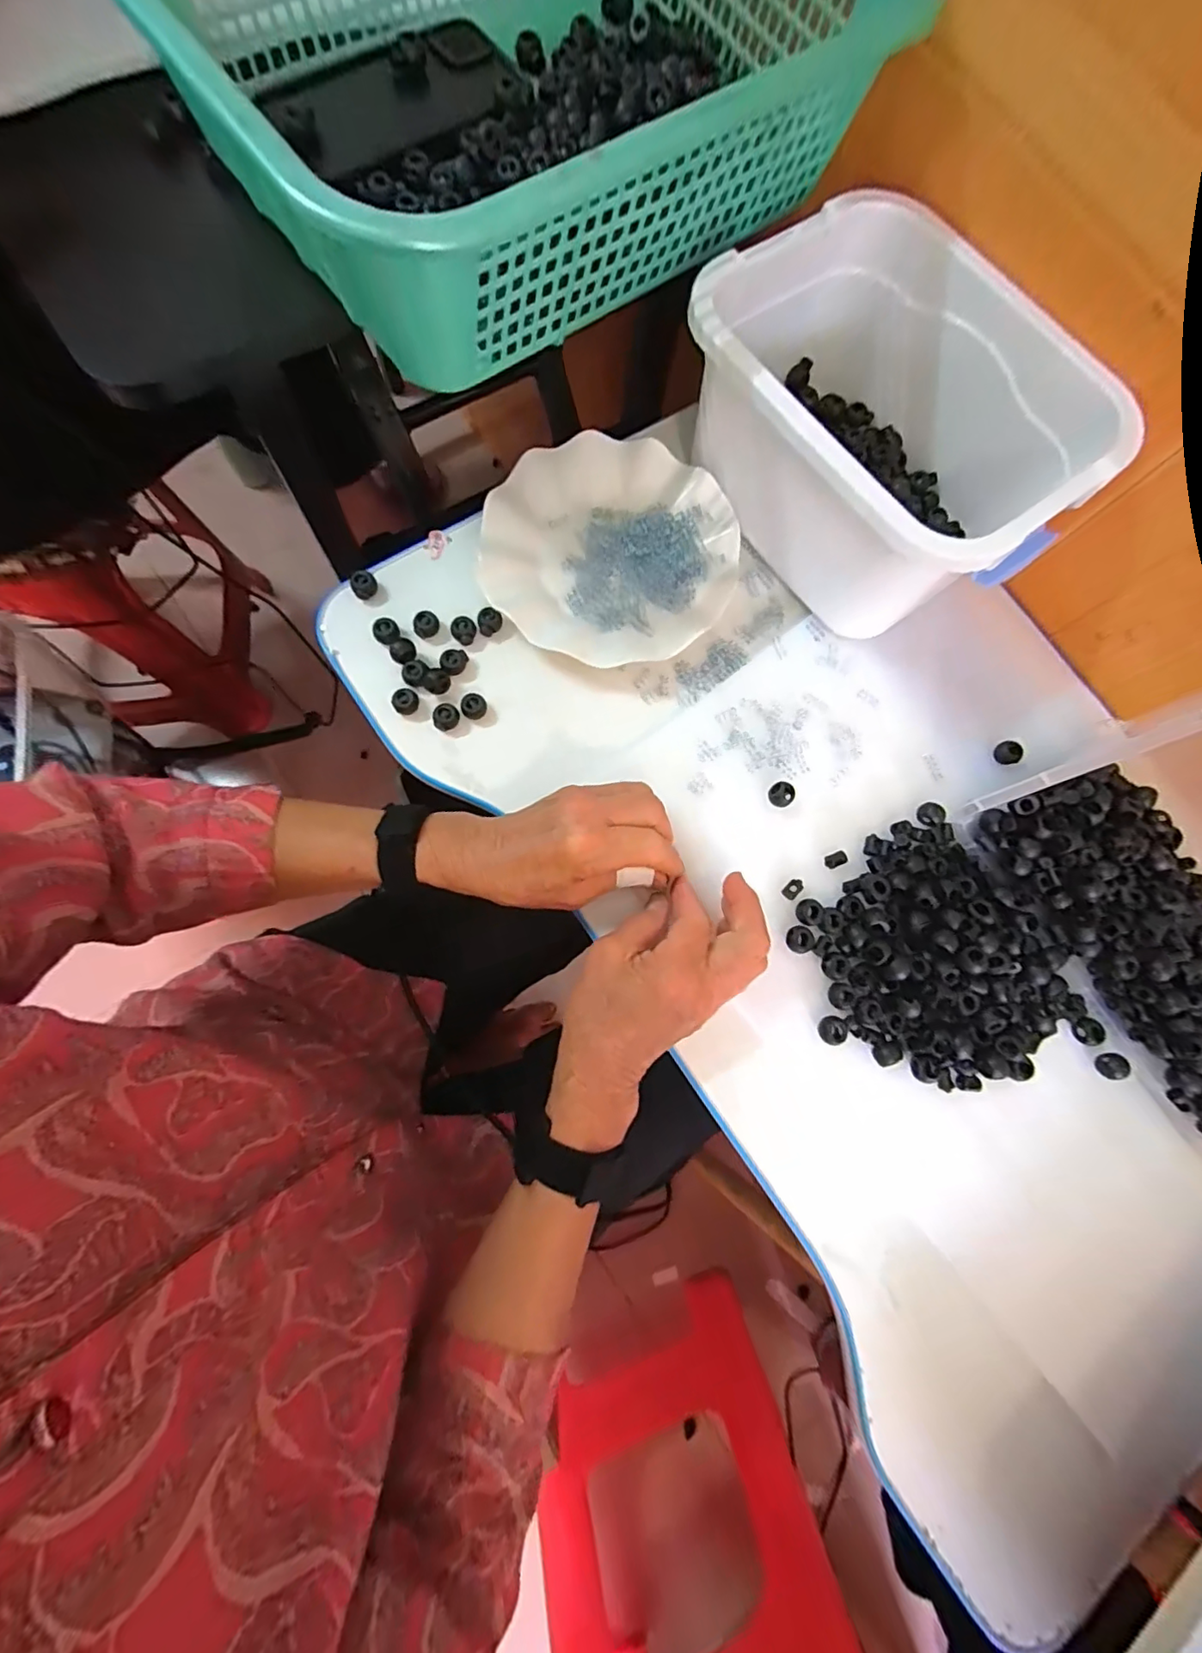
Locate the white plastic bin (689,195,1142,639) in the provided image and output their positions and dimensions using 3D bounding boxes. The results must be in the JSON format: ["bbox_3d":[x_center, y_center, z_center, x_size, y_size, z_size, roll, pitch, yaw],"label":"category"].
[{"bbox_3d":[0.189,-0.271,0.380,0.189,0.110,0.260,-39,85,-8],"label":"white plastic bin"}]

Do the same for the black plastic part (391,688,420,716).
[{"bbox_3d":[-0.134,-0.086,0.383,0.015,0.015,0.016,2,79,-6],"label":"black plastic part"}]

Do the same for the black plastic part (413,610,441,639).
[{"bbox_3d":[-0.124,-0.144,0.395,0.017,0.012,0.018,0,80,0],"label":"black plastic part"}]

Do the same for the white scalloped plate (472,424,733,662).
[{"bbox_3d":[0.007,-0.202,0.408,0.176,0.019,0.176,1,79,-6],"label":"white scalloped plate"}]

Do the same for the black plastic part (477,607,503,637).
[{"bbox_3d":[-0.080,-0.146,0.400,0.017,0.012,0.016,-11,81,-8],"label":"black plastic part"}]

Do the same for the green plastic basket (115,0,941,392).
[{"bbox_3d":[-0.038,-0.436,0.306,0.396,0.105,0.293,-39,85,-11],"label":"green plastic basket"}]

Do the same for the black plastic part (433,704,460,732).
[{"bbox_3d":[-0.106,-0.075,0.384,0.019,0.015,0.015,-32,84,-11],"label":"black plastic part"}]

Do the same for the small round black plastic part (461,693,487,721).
[{"bbox_3d":[-0.088,-0.083,0.387,0.013,0.016,0.016,31,78,0],"label":"small round black plastic part"}]

